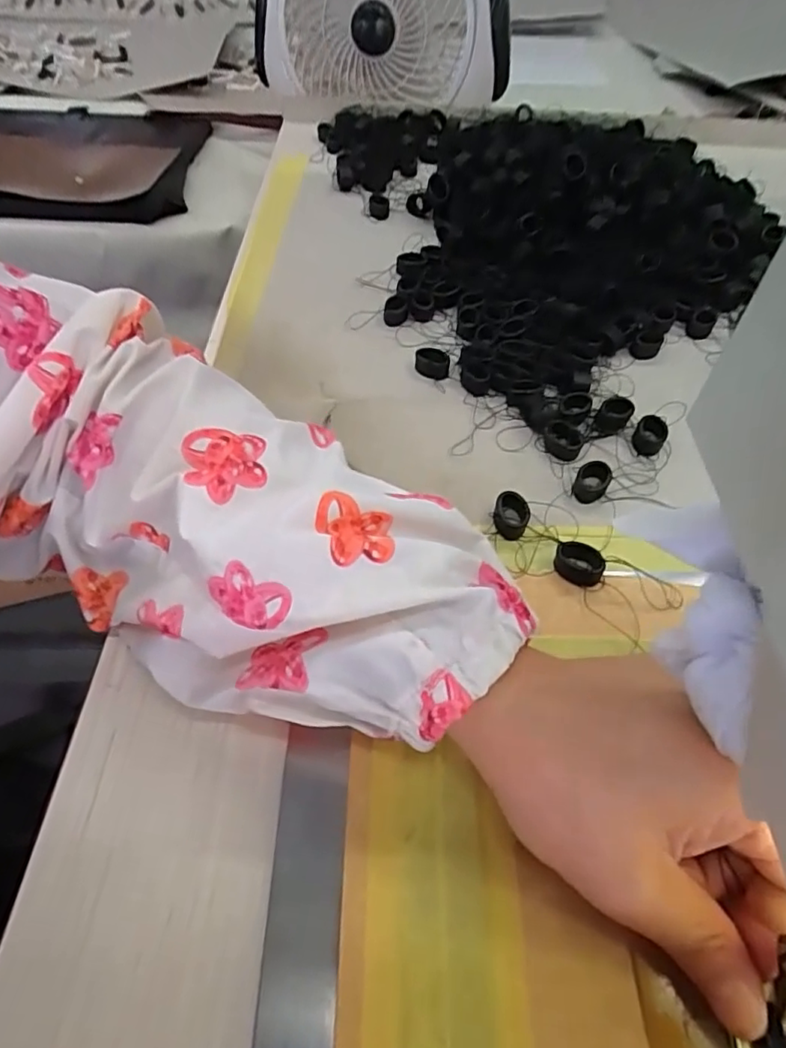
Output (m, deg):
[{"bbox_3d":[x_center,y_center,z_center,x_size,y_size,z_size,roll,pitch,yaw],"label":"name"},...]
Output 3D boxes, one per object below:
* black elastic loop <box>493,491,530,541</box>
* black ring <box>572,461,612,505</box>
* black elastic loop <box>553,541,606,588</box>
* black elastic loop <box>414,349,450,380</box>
[{"bbox_3d":[0.053,-0.003,0.264,0.015,0.009,0.020,14,54,10],"label":"black elastic loop"},{"bbox_3d":[0.094,-0.021,0.279,0.015,0.007,0.020,22,55,16],"label":"black ring"},{"bbox_3d":[0.079,0.017,0.250,0.020,0.010,0.015,19,55,13],"label":"black elastic loop"},{"bbox_3d":[0.023,-0.091,0.333,0.019,0.011,0.015,20,55,14],"label":"black elastic loop"}]

